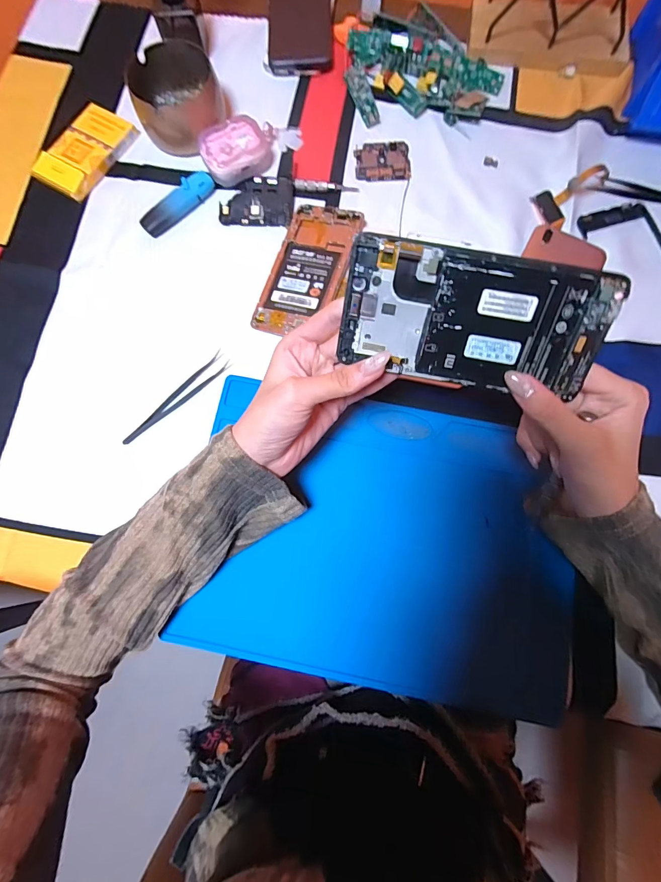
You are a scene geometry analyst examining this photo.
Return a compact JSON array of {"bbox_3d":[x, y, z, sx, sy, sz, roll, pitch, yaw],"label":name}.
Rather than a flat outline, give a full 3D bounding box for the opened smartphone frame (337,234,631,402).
[{"bbox_3d":[0.081,-0.069,0.221,0.145,0.004,0.070,10,118,2],"label":"opened smartphone frame"}]

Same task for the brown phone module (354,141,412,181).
[{"bbox_3d":[0.054,-0.290,0.397,0.055,0.004,0.044,0,79,1],"label":"brown phone module"}]

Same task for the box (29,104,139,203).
[{"bbox_3d":[-0.253,-0.299,0.395,0.056,0.018,0.103,30,81,6],"label":"box"}]

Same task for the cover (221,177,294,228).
[{"bbox_3d":[-0.073,-0.240,0.386,0.071,0.004,0.048,4,89,1],"label":"cover"}]

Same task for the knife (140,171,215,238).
[{"bbox_3d":[-0.151,-0.238,0.384,0.084,0.014,0.021,-42,82,-7],"label":"knife"}]

